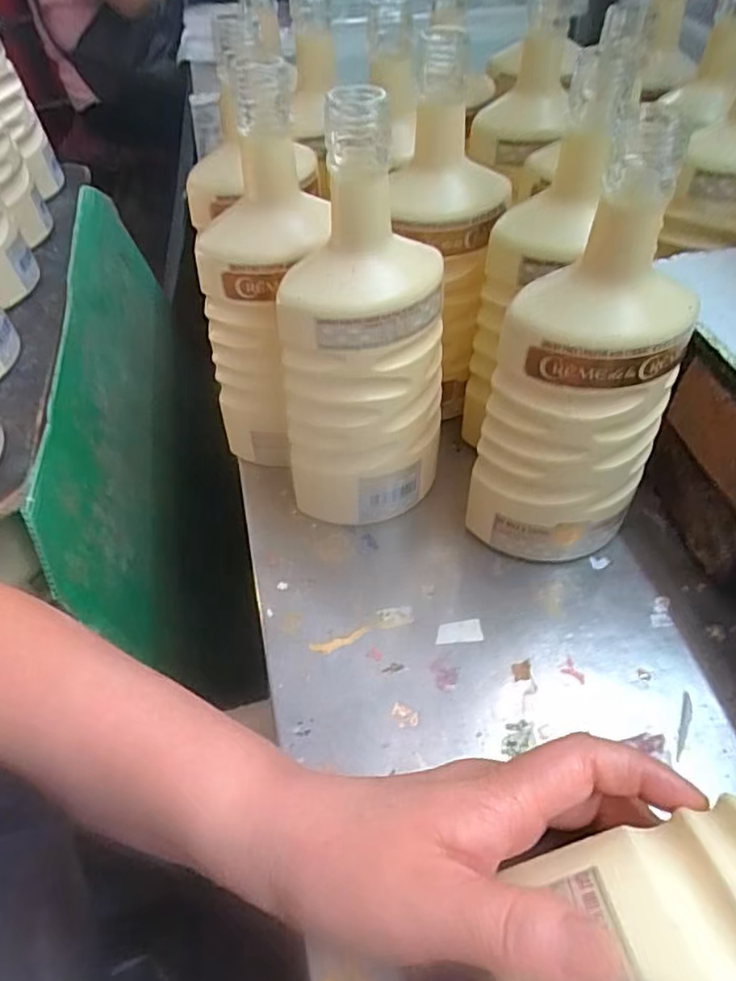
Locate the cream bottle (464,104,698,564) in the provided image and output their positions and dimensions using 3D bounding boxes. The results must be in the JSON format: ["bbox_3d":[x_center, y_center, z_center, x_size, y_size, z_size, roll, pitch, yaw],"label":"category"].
[{"bbox_3d":[0.115,-0.053,0.345,0.083,0.244,0.077,33,59,29],"label":"cream bottle"}]

